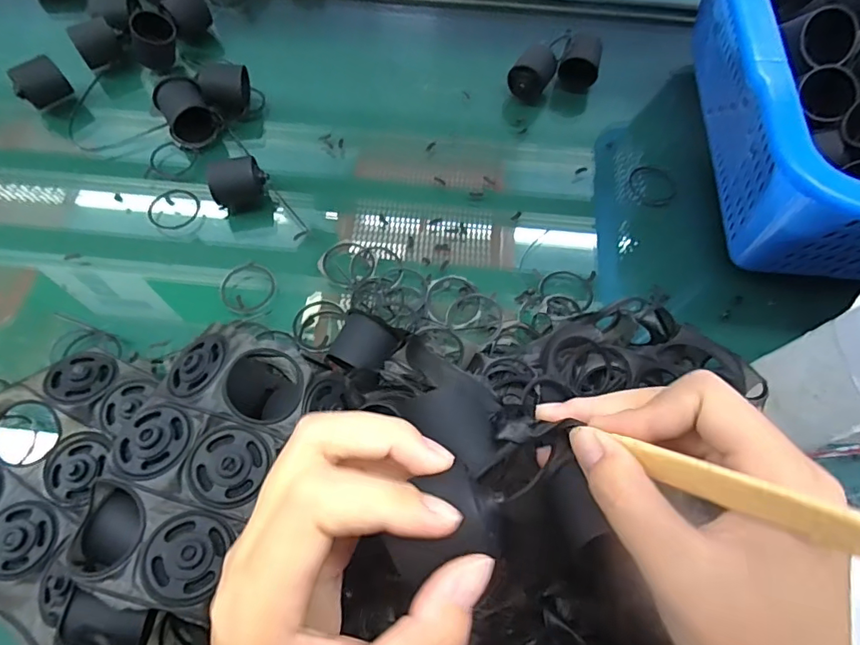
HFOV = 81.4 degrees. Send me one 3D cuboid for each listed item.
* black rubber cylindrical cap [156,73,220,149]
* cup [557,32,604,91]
[{"bbox_3d":[-0.180,-0.157,0.372,0.034,0.032,0.039,-31,69,-15],"label":"black rubber cylindrical cap"},{"bbox_3d":[0.121,-0.208,0.400,0.030,0.032,0.025,15,65,5],"label":"cup"}]

